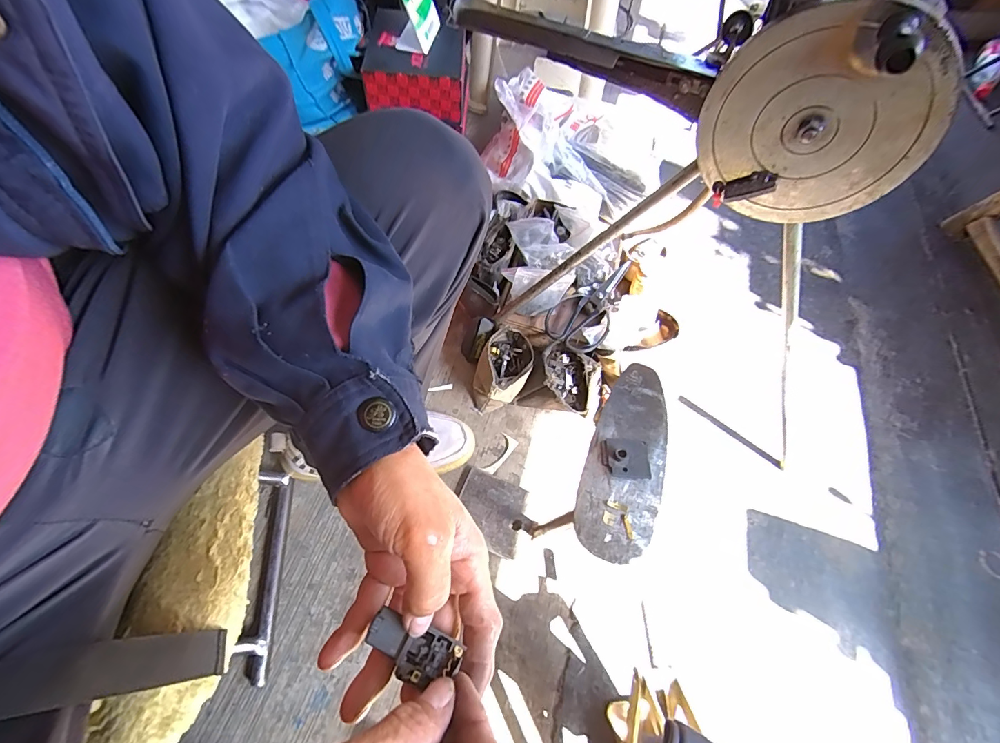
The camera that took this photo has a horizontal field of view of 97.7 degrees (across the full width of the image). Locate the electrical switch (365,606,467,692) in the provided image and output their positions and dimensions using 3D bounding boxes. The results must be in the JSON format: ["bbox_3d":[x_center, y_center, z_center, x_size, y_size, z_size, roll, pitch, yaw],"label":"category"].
[{"bbox_3d":[-0.049,0.155,0.242,0.050,0.010,0.028,27,62,-4],"label":"electrical switch"}]

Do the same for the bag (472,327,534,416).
[{"bbox_3d":[0.002,0.003,0.690,0.081,0.068,0.121,34,67,16],"label":"bag"}]

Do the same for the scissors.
[{"bbox_3d":[0.151,-0.112,0.699,0.092,0.024,0.180,34,65,15],"label":"scissors"}]

